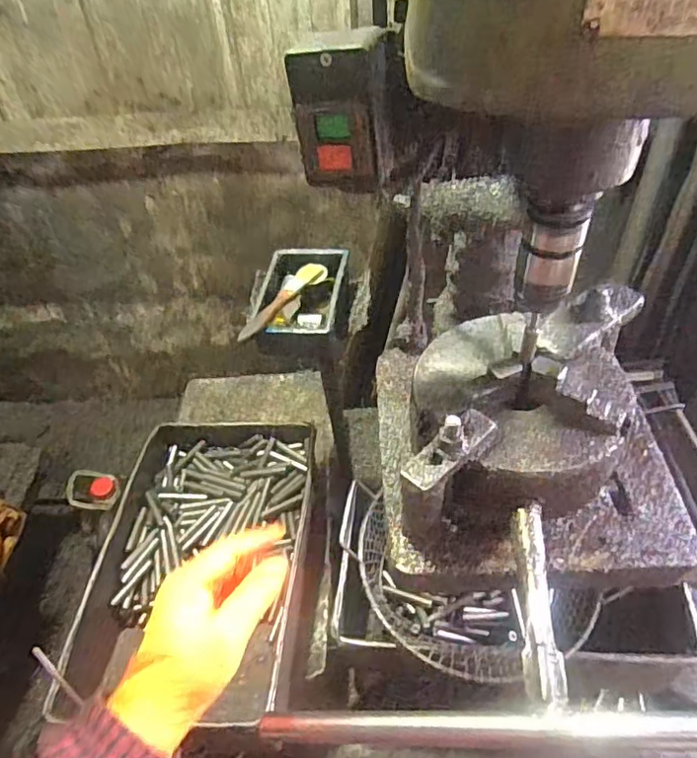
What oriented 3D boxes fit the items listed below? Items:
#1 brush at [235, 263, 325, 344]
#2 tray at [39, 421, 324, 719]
[{"bbox_3d":[-0.077,-0.092,0.672,0.028,0.025,0.155,21,52,22],"label":"brush"},{"bbox_3d":[-0.212,0.246,0.856,0.303,0.100,0.446,1,48,5],"label":"tray"}]

